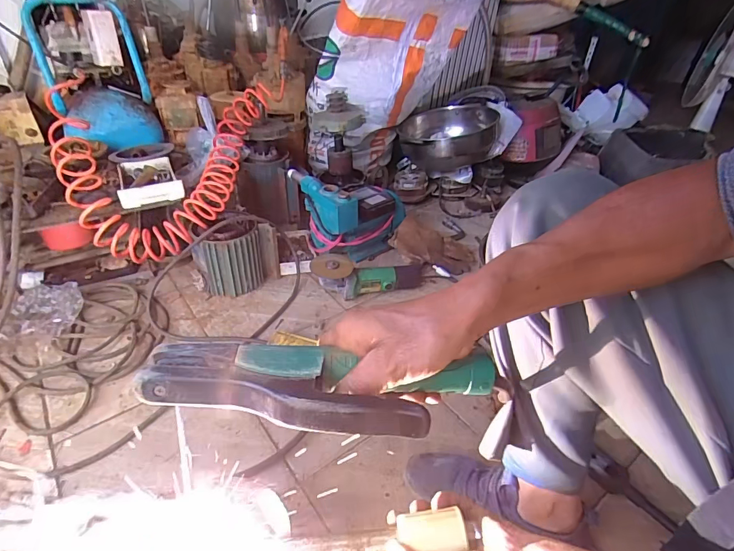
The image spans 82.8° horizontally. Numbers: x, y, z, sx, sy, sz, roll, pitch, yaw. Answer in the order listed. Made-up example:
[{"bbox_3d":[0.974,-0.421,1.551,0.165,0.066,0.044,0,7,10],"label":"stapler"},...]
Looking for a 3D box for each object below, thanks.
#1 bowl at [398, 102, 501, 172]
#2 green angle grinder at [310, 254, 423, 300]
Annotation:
[{"bbox_3d":[0.256,-0.439,1.336,0.297,0.143,0.347,7,37,4],"label":"bowl"},{"bbox_3d":[0.011,-0.005,0.999,0.285,0.097,0.086,-10,39,-18],"label":"green angle grinder"}]

